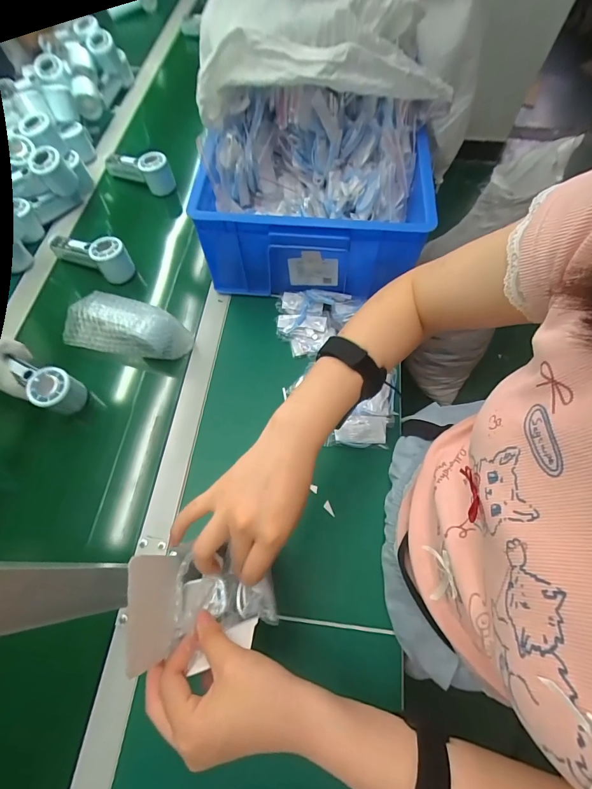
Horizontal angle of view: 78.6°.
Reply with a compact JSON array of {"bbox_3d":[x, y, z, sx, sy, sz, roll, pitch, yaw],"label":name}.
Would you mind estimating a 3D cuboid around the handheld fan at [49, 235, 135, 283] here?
[{"bbox_3d":[-0.371,-0.254,0.650,0.151,0.062,0.050,20,66,9],"label":"handheld fan"}]

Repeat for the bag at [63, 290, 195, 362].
[{"bbox_3d":[-0.272,-0.108,0.566,0.201,0.077,0.094,22,67,10],"label":"bag"}]

